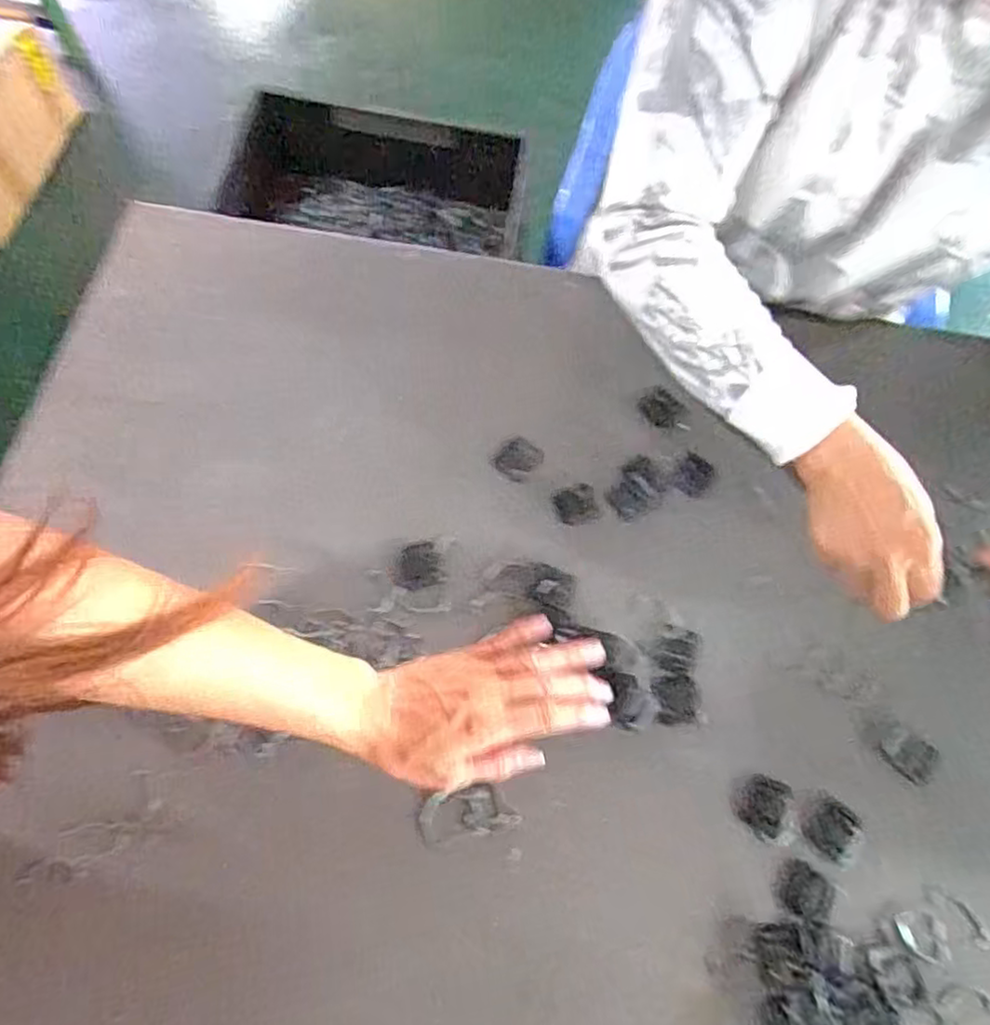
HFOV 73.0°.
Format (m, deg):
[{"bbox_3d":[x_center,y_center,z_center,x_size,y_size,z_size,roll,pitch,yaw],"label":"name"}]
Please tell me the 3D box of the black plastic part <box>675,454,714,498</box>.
[{"bbox_3d":[0.165,-0.030,0.554,0.027,0.004,0.038,26,69,8],"label":"black plastic part"}]

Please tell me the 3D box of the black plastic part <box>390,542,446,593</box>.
[{"bbox_3d":[-0.059,0.042,0.510,0.040,0.004,0.035,-11,68,-7],"label":"black plastic part"}]

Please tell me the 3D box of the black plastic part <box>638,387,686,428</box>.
[{"bbox_3d":[0.144,-0.091,0.575,0.033,0.004,0.035,1,67,-2],"label":"black plastic part"}]

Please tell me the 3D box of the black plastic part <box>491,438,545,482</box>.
[{"bbox_3d":[0.019,-0.044,0.550,0.030,0.004,0.036,41,72,14],"label":"black plastic part"}]

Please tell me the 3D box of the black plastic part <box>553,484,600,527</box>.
[{"bbox_3d":[0.066,-0.006,0.537,0.034,0.004,0.032,-12,68,-7],"label":"black plastic part"}]

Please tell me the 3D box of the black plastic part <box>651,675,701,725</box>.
[{"bbox_3d":[0.132,0.135,0.485,0.035,0.007,0.034,-2,68,-3],"label":"black plastic part"}]

